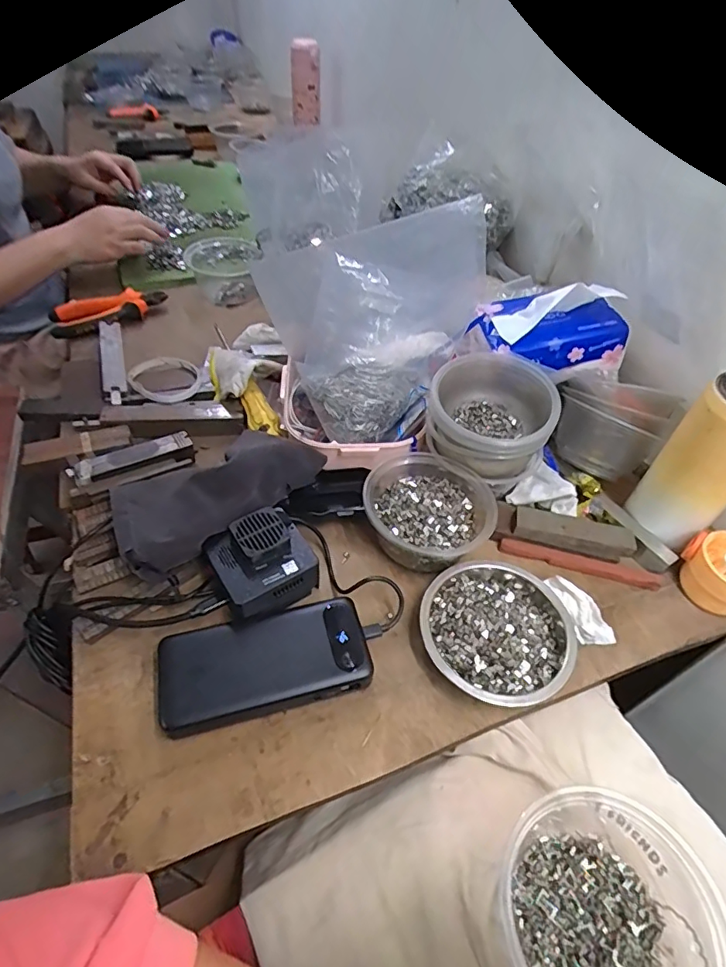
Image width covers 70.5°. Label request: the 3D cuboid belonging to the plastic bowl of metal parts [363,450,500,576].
[{"bbox_3d":[0.060,0.028,0.480,0.118,0.049,0.107,27,51,19],"label":"plastic bowl of metal parts"}]

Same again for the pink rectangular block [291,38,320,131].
[{"bbox_3d":[-0.121,-0.844,1.089,0.072,0.157,0.018,-35,61,-31],"label":"pink rectangular block"}]

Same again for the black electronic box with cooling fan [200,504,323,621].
[{"bbox_3d":[-0.086,0.062,0.435,0.078,0.036,0.073,-25,54,-24],"label":"black electronic box with cooling fan"}]

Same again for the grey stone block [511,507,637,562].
[{"bbox_3d":[0.200,0.048,0.490,0.109,0.019,0.028,13,48,7],"label":"grey stone block"}]

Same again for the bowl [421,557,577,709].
[{"bbox_3d":[0.112,0.122,0.429,0.119,0.031,0.122,2,48,-2],"label":"bowl"}]

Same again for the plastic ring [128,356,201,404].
[{"bbox_3d":[-0.240,-0.128,0.622,0.077,0.013,0.088,-19,52,-20],"label":"plastic ring"}]

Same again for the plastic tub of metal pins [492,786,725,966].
[{"bbox_3d":[0.161,0.263,0.322,0.124,0.052,0.134,2,48,-2],"label":"plastic tub of metal pins"}]

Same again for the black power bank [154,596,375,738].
[{"bbox_3d":[-0.077,0.139,0.400,0.159,0.031,0.074,-10,49,-13],"label":"black power bank"}]

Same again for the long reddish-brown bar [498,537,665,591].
[{"bbox_3d":[0.206,0.077,0.487,0.149,0.012,0.016,11,48,6],"label":"long reddish-brown bar"}]

